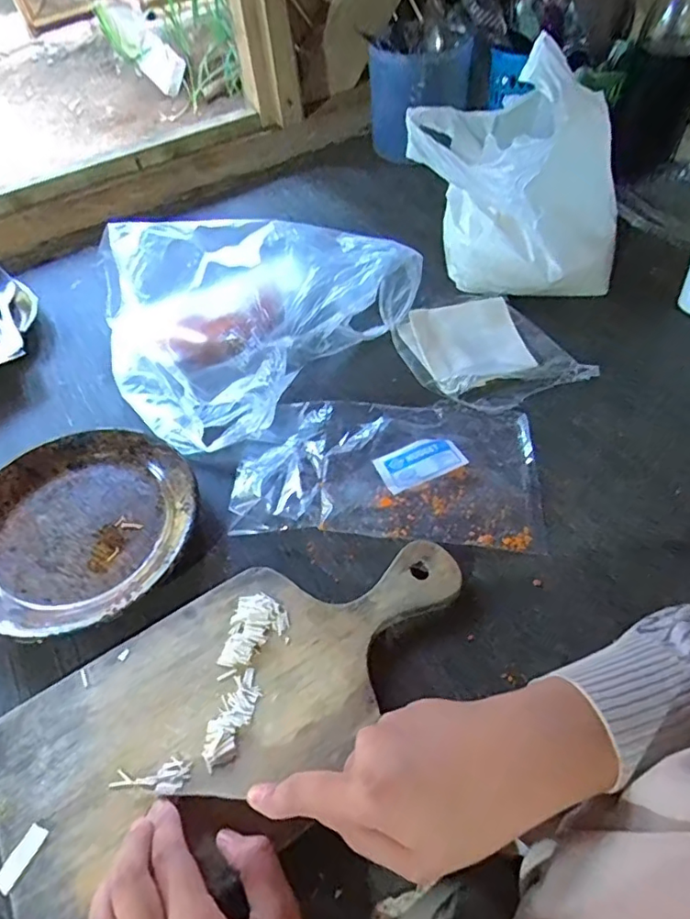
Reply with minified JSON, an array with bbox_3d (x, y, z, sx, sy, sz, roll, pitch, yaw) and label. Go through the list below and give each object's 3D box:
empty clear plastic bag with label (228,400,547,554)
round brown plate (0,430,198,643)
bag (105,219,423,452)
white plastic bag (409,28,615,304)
[{"bbox_3d":[0.034,0.006,0.465,0.241,0.016,0.133,3,52,6],"label":"empty clear plastic bag with label"},{"bbox_3d":[-0.208,0.052,0.433,0.174,0.022,0.175,-2,52,3],"label":"round brown plate"},{"bbox_3d":[-0.114,-0.166,0.551,0.255,0.093,0.274,36,62,28],"label":"bag"},{"bbox_3d":[0.170,-0.297,0.575,0.124,0.198,0.210,-38,58,-23],"label":"white plastic bag"}]

